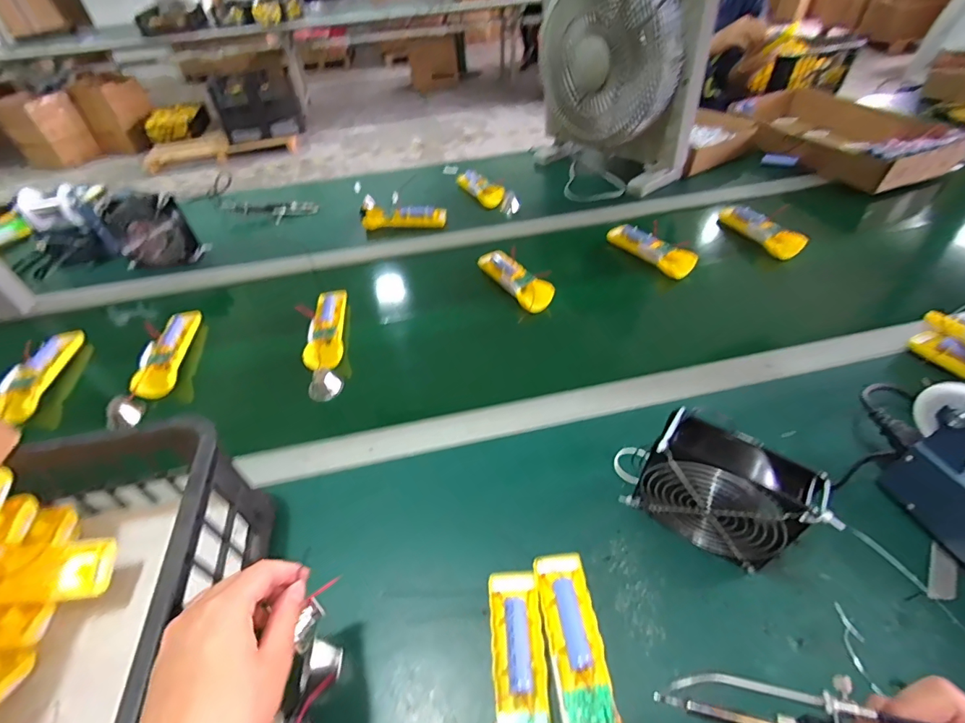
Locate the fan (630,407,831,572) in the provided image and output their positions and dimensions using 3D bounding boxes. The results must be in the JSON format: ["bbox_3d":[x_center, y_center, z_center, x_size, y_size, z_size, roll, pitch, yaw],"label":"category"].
[{"bbox_3d":[0.208,0.114,0.392,0.119,0.111,0.048,25,52,25],"label":"fan"}]

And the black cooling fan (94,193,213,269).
[{"bbox_3d":[-0.602,-0.235,0.810,0.128,0.128,0.046,-14,47,-10],"label":"black cooling fan"}]

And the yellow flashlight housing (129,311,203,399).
[{"bbox_3d":[-0.463,-0.014,0.651,0.050,0.033,0.158,-7,46,-4],"label":"yellow flashlight housing"}]

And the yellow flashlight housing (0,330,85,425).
[{"bbox_3d":[-0.634,0.020,0.624,0.053,0.024,0.178,-8,46,-5],"label":"yellow flashlight housing"}]

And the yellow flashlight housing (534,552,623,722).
[{"bbox_3d":[0.079,0.242,0.354,0.049,0.033,0.166,-5,46,-1],"label":"yellow flashlight housing"}]

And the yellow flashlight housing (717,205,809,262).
[{"bbox_3d":[0.494,-0.235,0.793,0.043,0.046,0.165,-25,49,-20],"label":"yellow flashlight housing"}]

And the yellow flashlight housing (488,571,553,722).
[{"bbox_3d":[0.031,0.253,0.346,0.048,0.034,0.165,-2,46,1],"label":"yellow flashlight housing"}]

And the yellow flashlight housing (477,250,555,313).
[{"bbox_3d":[0.052,-0.140,0.733,0.054,0.028,0.166,-25,49,-19],"label":"yellow flashlight housing"}]

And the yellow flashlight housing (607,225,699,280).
[{"bbox_3d":[0.294,-0.200,0.771,0.056,0.041,0.172,-26,50,-20],"label":"yellow flashlight housing"}]

